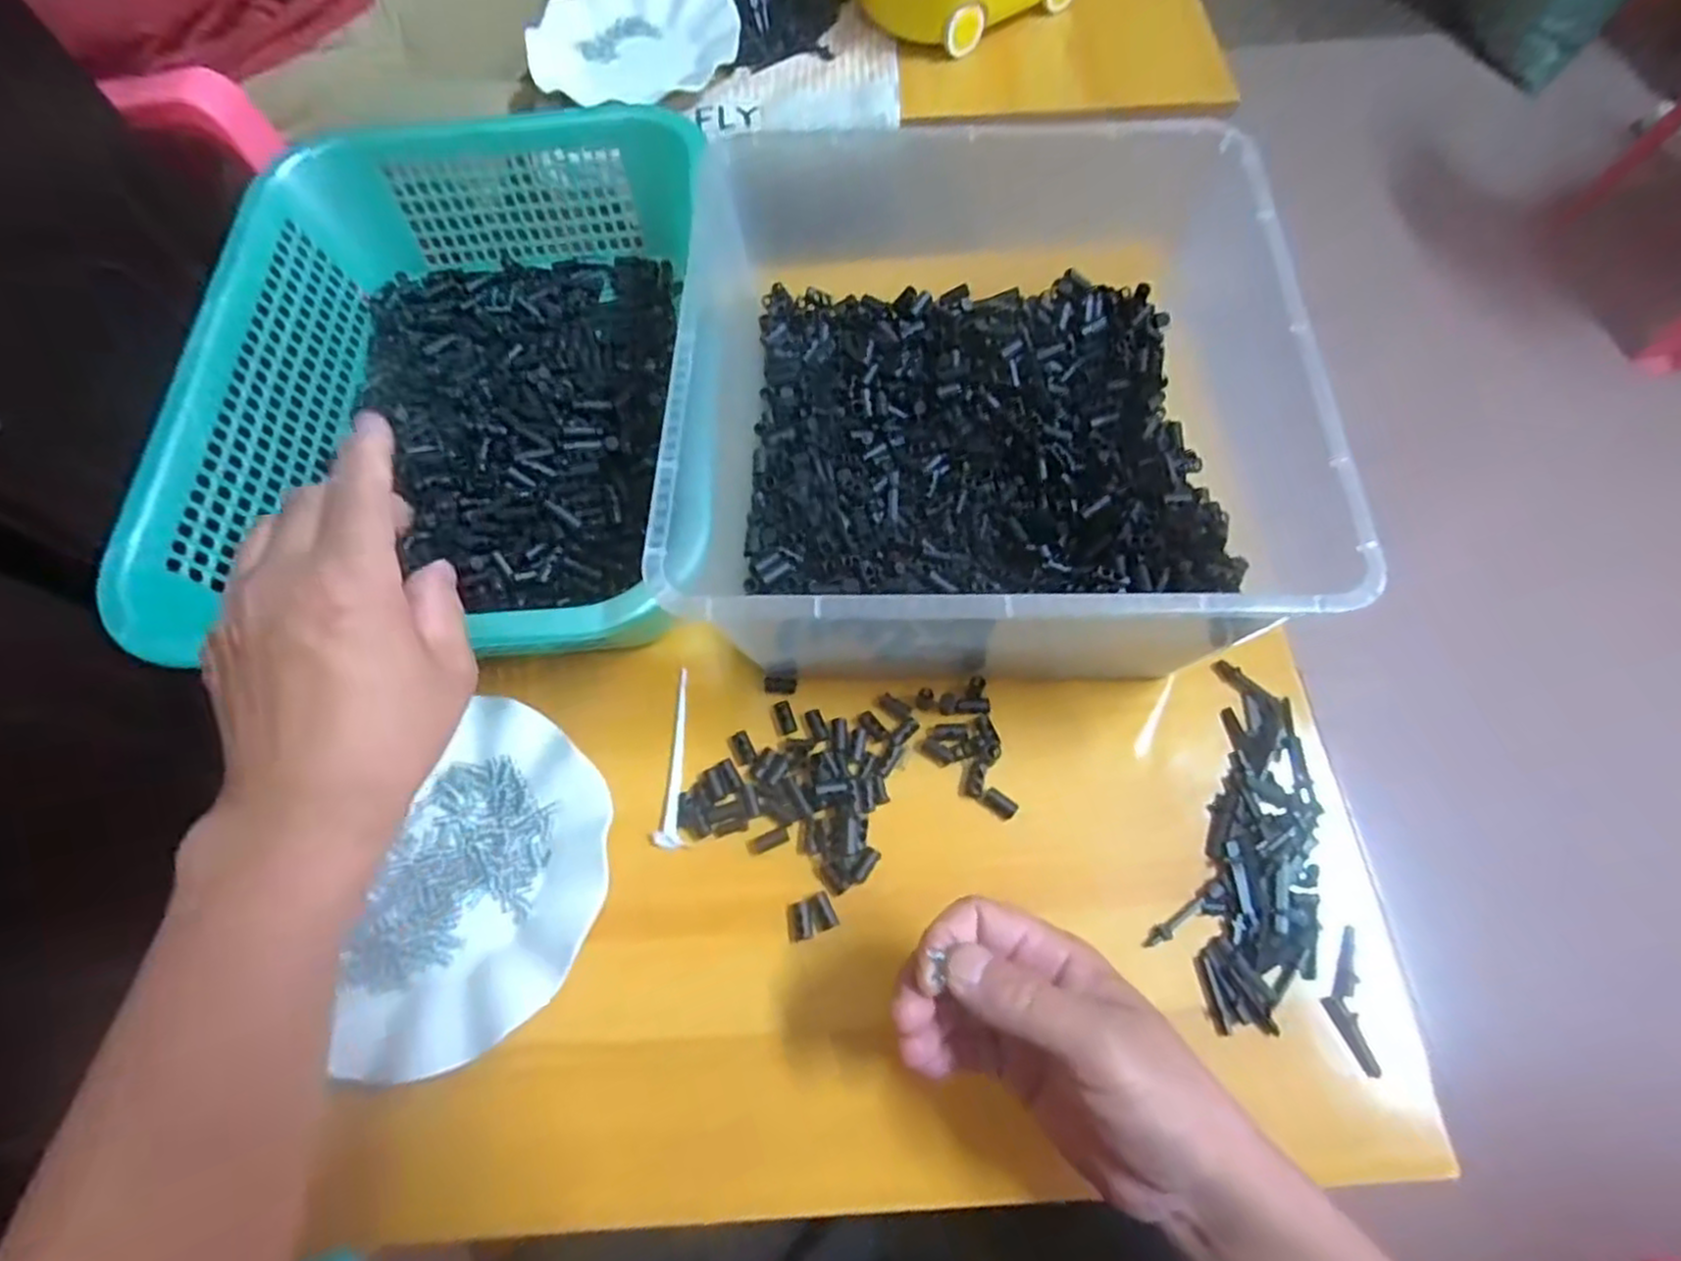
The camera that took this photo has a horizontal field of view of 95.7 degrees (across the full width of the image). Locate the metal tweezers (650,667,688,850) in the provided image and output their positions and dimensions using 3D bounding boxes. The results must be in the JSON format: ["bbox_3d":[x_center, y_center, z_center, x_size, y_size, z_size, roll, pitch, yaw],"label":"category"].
[{"bbox_3d":[-0.092,0.069,0.425,0.014,0.004,0.101,-1,66,2],"label":"metal tweezers"}]

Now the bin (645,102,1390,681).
[{"bbox_3d":[0.072,-0.141,0.435,0.288,0.147,0.335,0,66,3],"label":"bin"}]

